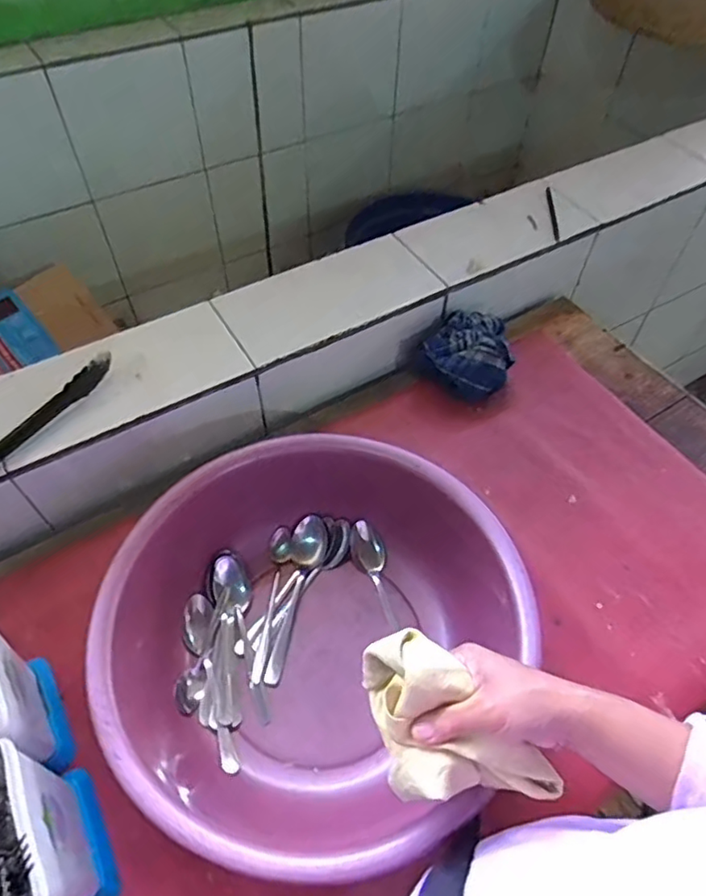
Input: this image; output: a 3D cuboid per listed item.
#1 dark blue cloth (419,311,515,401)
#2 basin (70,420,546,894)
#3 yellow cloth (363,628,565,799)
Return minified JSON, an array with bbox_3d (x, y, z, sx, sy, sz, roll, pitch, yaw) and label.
[{"bbox_3d":[0.168,-0.138,0.852,0.118,0.083,0.136,19,56,11],"label":"dark blue cloth"},{"bbox_3d":[-0.039,0.182,0.590,0.365,0.134,0.374,1,55,-1],"label":"basin"},{"bbox_3d":[0.063,0.203,0.406,0.158,0.052,0.079,47,63,-2],"label":"yellow cloth"}]

